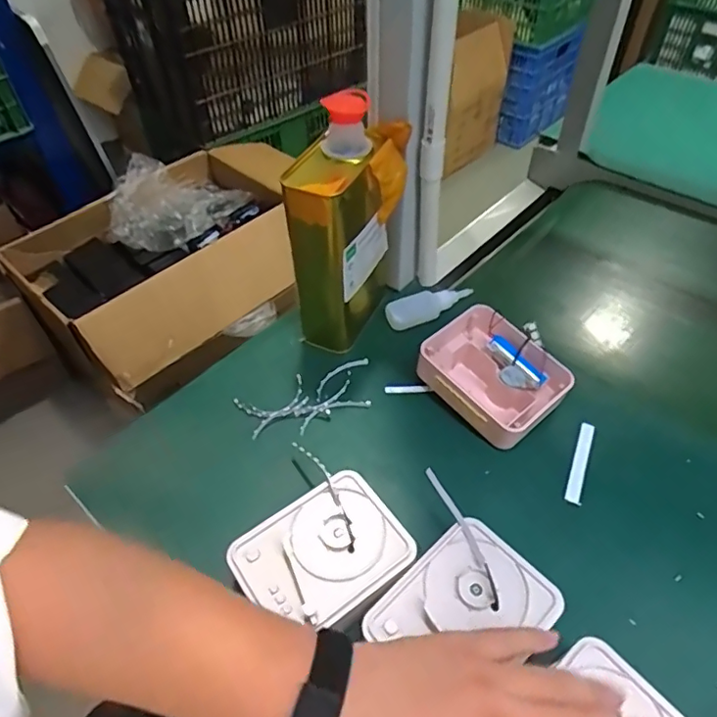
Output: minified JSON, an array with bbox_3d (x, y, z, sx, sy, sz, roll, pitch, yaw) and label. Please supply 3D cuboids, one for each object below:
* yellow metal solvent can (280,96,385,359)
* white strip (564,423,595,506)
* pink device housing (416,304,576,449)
[{"bbox_3d":[-0.020,-0.121,0.555,0.073,0.236,0.106,14,50,14],"label":"yellow metal solvent can"},{"bbox_3d":[0.208,0.096,0.515,0.013,0.004,0.089,18,51,17],"label":"white strip"},{"bbox_3d":[0.133,0.018,0.554,0.105,0.056,0.130,-31,54,-23],"label":"pink device housing"}]

